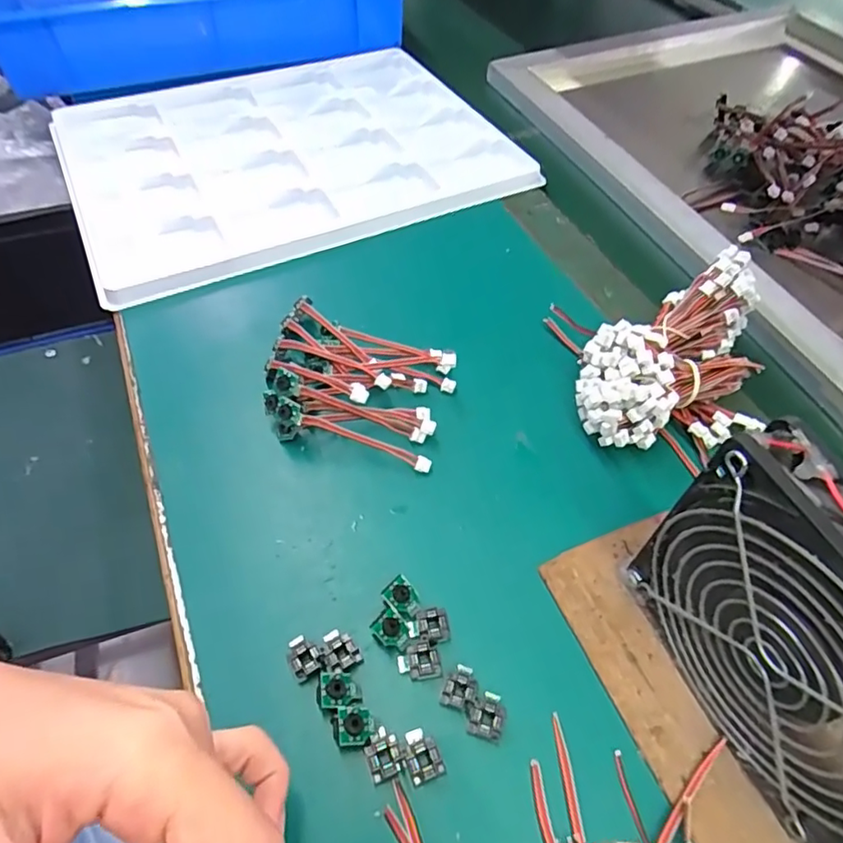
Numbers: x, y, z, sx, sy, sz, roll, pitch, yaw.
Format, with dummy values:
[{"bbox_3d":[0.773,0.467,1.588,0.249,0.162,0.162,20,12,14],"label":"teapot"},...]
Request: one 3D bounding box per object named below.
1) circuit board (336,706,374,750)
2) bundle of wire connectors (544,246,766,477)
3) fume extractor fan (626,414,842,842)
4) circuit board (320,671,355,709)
[{"bbox_3d":[-0.027,0.128,0.237,0.014,0.012,0.015,-6,54,-6],"label":"circuit board"},{"bbox_3d":[0.151,-0.036,0.338,0.137,0.051,0.097,-17,55,-13],"label":"bundle of wire connectors"},{"bbox_3d":[0.133,0.085,0.198,0.029,0.128,0.127,-16,55,-13],"label":"fume extractor fan"},{"bbox_3d":[-0.035,0.114,0.243,0.015,0.004,0.015,9,41,-19],"label":"circuit board"}]

